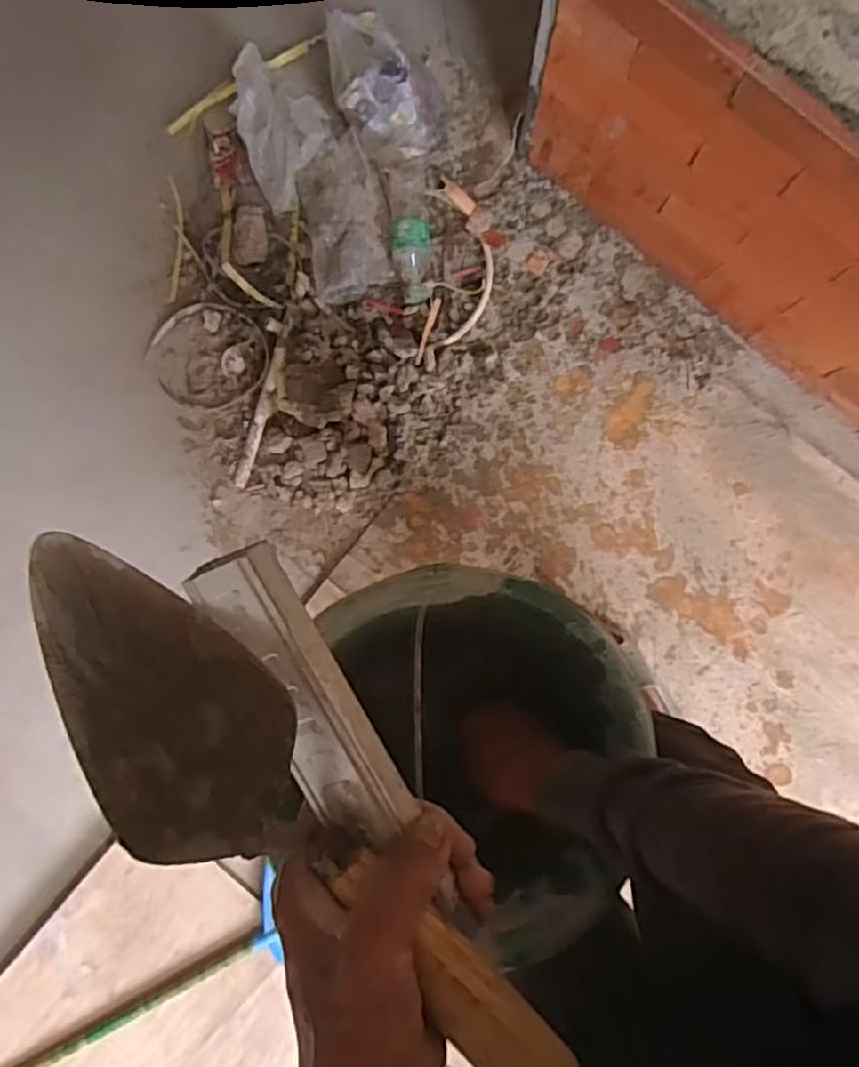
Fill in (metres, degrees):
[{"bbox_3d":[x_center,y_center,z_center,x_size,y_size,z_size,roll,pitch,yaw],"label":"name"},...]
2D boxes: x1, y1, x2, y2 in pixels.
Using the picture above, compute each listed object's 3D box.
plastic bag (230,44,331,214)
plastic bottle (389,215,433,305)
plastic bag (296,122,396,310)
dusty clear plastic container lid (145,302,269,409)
[{"bbox_3d":[-0.229,-0.632,1.098,0.130,0.115,0.184,-24,88,0],"label":"plastic bag"},{"bbox_3d":[-0.026,-0.439,1.139,0.069,0.058,0.131,-7,105,1],"label":"plastic bottle"},{"bbox_3d":[-0.136,-0.505,1.124,0.133,0.066,0.252,-8,88,1],"label":"plastic bag"},{"bbox_3d":[-0.365,-0.296,1.161,0.187,0.012,0.187,0,88,1],"label":"dusty clear plastic container lid"}]

